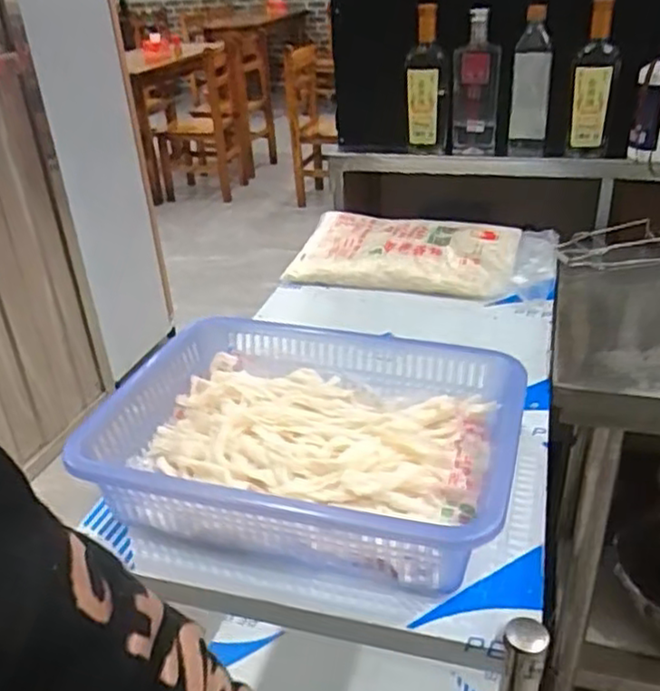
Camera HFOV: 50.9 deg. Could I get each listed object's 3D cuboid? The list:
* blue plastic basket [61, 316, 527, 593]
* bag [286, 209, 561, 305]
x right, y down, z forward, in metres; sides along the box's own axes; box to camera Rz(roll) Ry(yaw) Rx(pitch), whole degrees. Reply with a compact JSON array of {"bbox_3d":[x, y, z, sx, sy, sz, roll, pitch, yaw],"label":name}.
[{"bbox_3d":[-0.008,0.097,0.689,0.373,0.097,0.296,5,31,16],"label":"blue plastic basket"},{"bbox_3d":[0.158,-0.151,1.159,0.413,0.058,0.234,7,31,18],"label":"bag"}]

